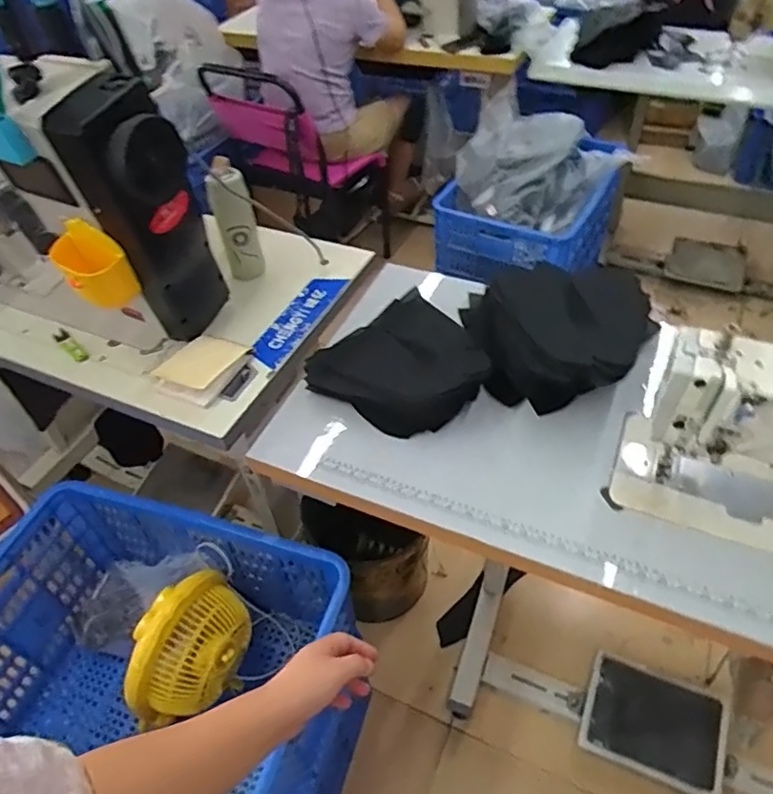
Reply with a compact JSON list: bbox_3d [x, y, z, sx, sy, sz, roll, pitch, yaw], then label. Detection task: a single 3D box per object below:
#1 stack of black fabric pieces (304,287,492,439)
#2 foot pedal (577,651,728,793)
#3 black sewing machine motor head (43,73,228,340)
[{"bbox_3d":[0.028,-0.046,0.970,0.265,0.064,0.244,-33,54,-23],"label":"stack of black fabric pieces"},{"bbox_3d":[0.555,0.677,1.236,0.273,0.030,0.199,12,61,26],"label":"foot pedal"},{"bbox_3d":[-0.351,-0.251,0.906,0.159,0.388,0.113,-23,51,-16],"label":"black sewing machine motor head"}]

